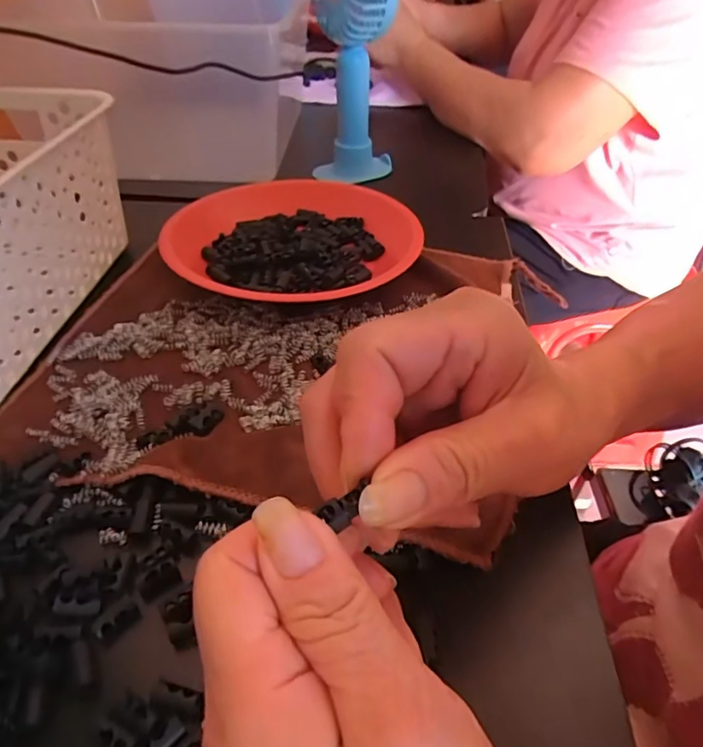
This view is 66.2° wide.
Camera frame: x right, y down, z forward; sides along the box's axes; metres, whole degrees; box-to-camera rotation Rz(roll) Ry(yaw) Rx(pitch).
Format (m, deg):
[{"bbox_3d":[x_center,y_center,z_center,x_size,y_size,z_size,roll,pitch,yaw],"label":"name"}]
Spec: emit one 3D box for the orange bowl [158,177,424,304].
[{"bbox_3d":[-0.046,-0.110,0.426,0.187,0.031,0.194,1,43,-1],"label":"orange bowl"}]

